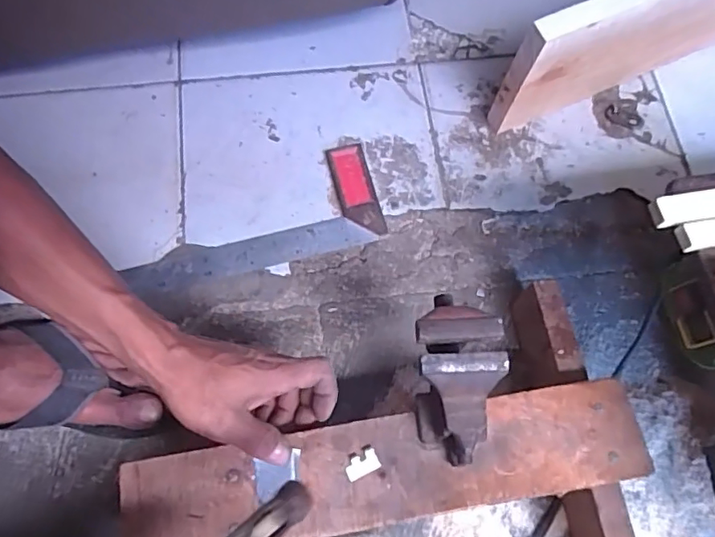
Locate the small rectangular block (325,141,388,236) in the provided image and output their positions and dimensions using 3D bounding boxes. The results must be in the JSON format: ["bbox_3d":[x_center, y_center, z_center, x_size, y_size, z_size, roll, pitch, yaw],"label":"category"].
[{"bbox_3d":[-0.002,-0.089,0.618,0.043,0.011,0.116,-14,71,-7],"label":"small rectangular block"}]

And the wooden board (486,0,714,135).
[{"bbox_3d":[0.432,-0.312,0.638,0.586,0.161,0.032,-24,72,-10],"label":"wooden board"}]

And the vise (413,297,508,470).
[{"bbox_3d":[0.074,0.086,0.411,0.059,0.090,0.111,-2,70,-3],"label":"vise"}]

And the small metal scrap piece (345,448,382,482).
[{"bbox_3d":[0.003,0.154,0.426,0.027,0.004,0.016,-25,73,-10],"label":"small metal scrap piece"}]

